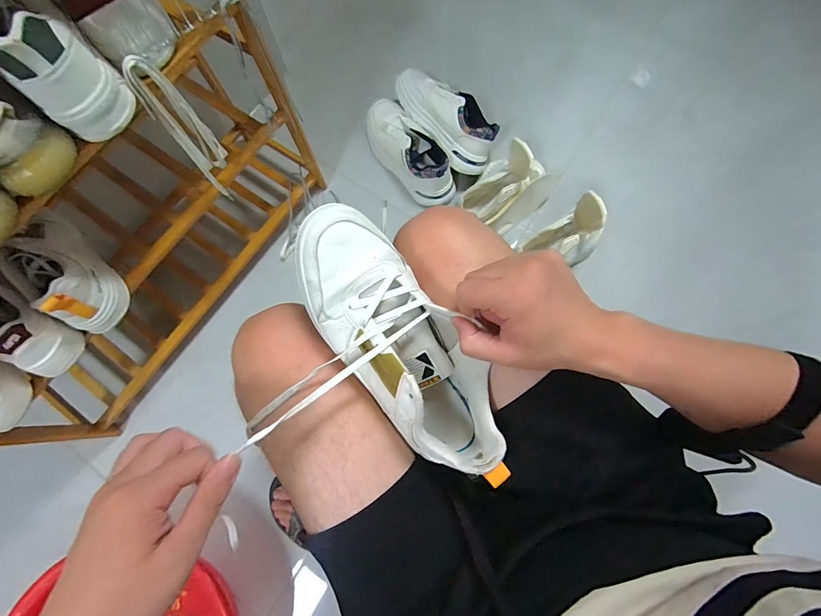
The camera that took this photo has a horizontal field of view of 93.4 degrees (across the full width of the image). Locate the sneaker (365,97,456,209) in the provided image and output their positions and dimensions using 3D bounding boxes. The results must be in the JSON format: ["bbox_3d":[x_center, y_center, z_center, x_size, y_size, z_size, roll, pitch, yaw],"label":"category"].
[{"bbox_3d":[-0.011,-0.361,0.882,0.100,0.107,0.283,-34,76,-8],"label":"sneaker"}]

